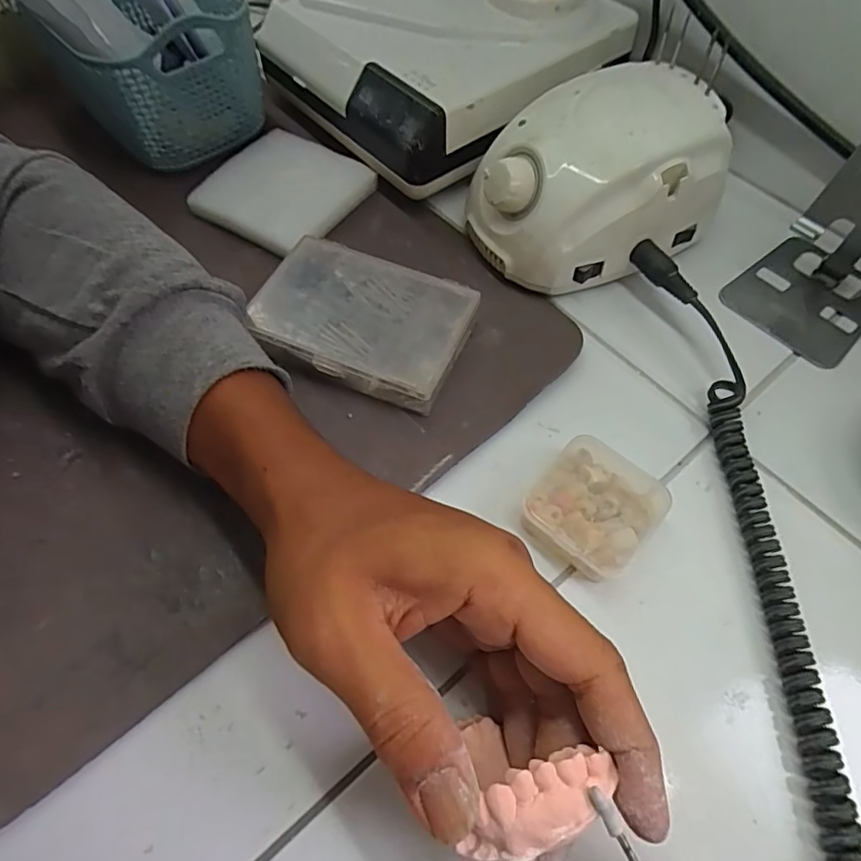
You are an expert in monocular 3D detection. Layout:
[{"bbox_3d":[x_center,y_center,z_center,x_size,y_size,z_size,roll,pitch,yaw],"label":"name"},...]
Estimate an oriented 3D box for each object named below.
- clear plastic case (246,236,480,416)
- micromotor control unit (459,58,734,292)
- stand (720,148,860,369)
[{"bbox_3d":[-0.039,-0.062,0.311,0.118,0.025,0.079,19,63,11],"label":"clear plastic case"},{"bbox_3d":[0.097,-0.151,0.329,0.139,0.080,0.098,-23,63,-12],"label":"micromotor control unit"},{"bbox_3d":[0.236,-0.111,0.289,0.085,0.113,0.073,-40,68,-19],"label":"stand"}]

